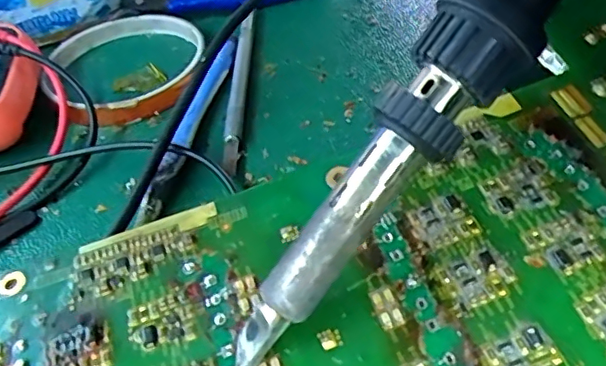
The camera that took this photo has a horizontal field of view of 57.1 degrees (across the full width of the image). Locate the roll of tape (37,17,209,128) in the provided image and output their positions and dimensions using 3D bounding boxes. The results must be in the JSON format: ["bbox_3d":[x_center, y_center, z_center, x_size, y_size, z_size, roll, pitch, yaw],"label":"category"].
[{"bbox_3d":[-0.091,-0.062,0.286,0.080,0.013,0.084,-4,45,4],"label":"roll of tape"}]

